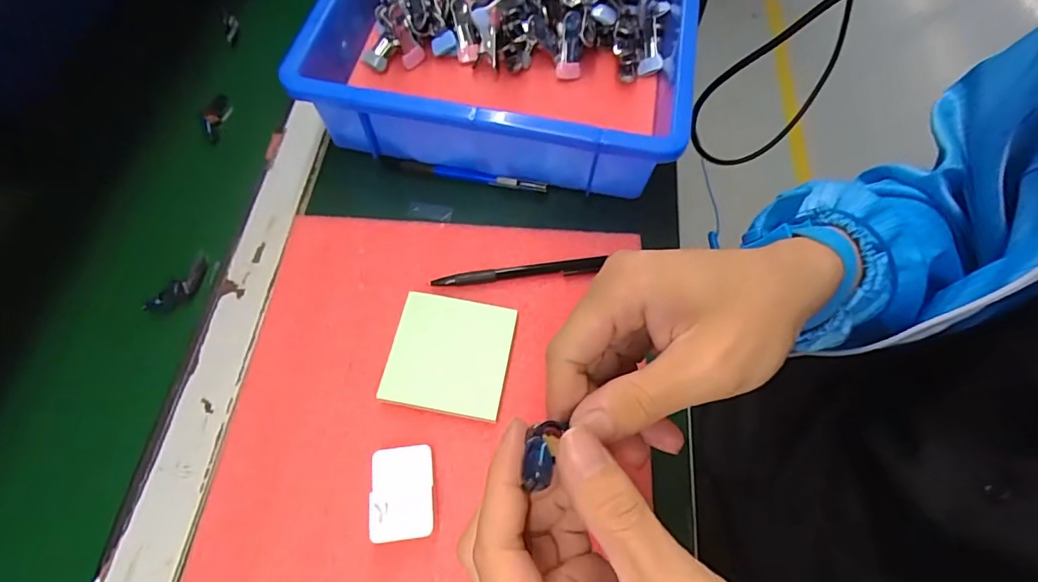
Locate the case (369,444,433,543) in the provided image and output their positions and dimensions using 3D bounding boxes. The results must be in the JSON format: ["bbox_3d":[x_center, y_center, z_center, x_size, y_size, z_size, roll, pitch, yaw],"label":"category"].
[{"bbox_3d":[-0.068,0.118,0.295,0.035,0.021,0.050,-5,63,-3],"label":"case"}]

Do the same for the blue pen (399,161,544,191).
[{"bbox_3d":[-0.038,-0.095,0.412,0.120,0.009,0.010,8,64,4],"label":"blue pen"}]

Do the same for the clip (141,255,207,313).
[{"bbox_3d":[-0.244,-0.002,0.362,0.019,0.013,0.051,31,67,14],"label":"clip"}]

